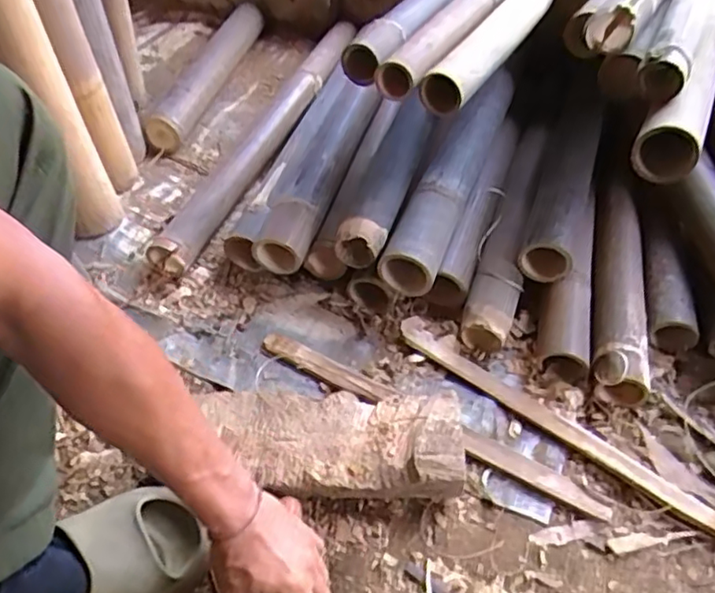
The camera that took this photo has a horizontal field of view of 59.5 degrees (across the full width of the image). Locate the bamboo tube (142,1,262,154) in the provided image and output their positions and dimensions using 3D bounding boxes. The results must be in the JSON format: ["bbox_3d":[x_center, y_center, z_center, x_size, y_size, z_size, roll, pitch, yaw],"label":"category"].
[{"bbox_3d":[-0.245,-0.370,1.031,0.066,0.047,0.336,20,66,12],"label":"bamboo tube"}]

